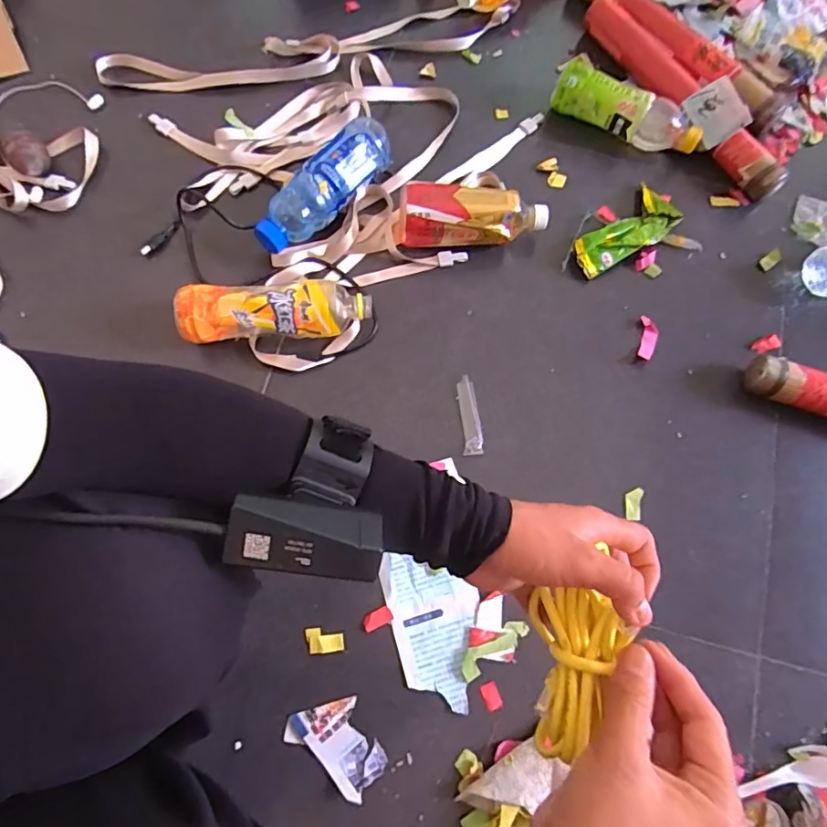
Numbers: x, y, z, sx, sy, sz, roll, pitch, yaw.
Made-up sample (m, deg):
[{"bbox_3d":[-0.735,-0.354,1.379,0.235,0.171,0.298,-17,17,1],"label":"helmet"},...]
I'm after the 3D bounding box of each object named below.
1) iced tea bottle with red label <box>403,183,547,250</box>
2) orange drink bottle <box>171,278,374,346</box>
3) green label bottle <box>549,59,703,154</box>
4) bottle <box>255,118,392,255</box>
[{"bbox_3d":[0.076,-0.242,0.666,0.179,0.070,0.062,5,73,-1],"label":"iced tea bottle with red label"},{"bbox_3d":[-0.157,-0.115,0.618,0.211,0.064,0.060,-5,73,-4],"label":"orange drink bottle"},{"bbox_3d":[0.285,-0.405,0.718,0.199,0.065,0.061,20,73,4],"label":"green label bottle"},{"bbox_3d":[-0.109,-0.280,0.669,0.058,0.065,0.212,43,76,10],"label":"bottle"}]

